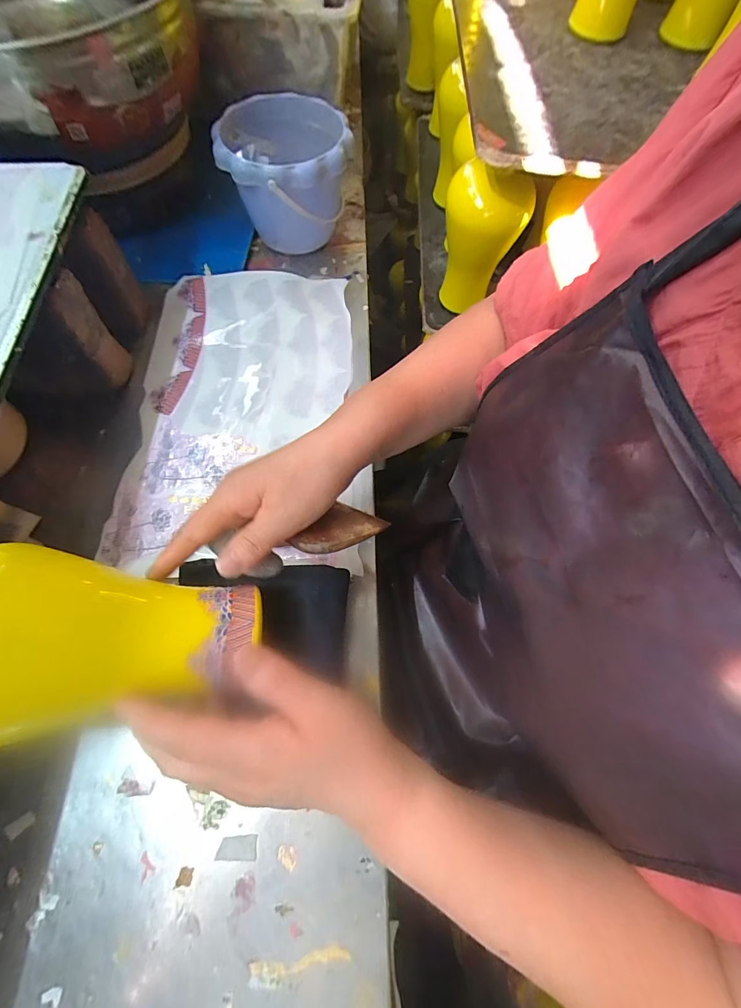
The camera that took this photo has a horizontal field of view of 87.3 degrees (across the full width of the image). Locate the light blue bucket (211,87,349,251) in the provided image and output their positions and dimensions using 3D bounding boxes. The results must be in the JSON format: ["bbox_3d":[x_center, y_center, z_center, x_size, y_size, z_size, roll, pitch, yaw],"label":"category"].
[{"bbox_3d":[-0.100,-0.387,0.475,0.137,0.112,0.140,1,68,-2],"label":"light blue bucket"}]

